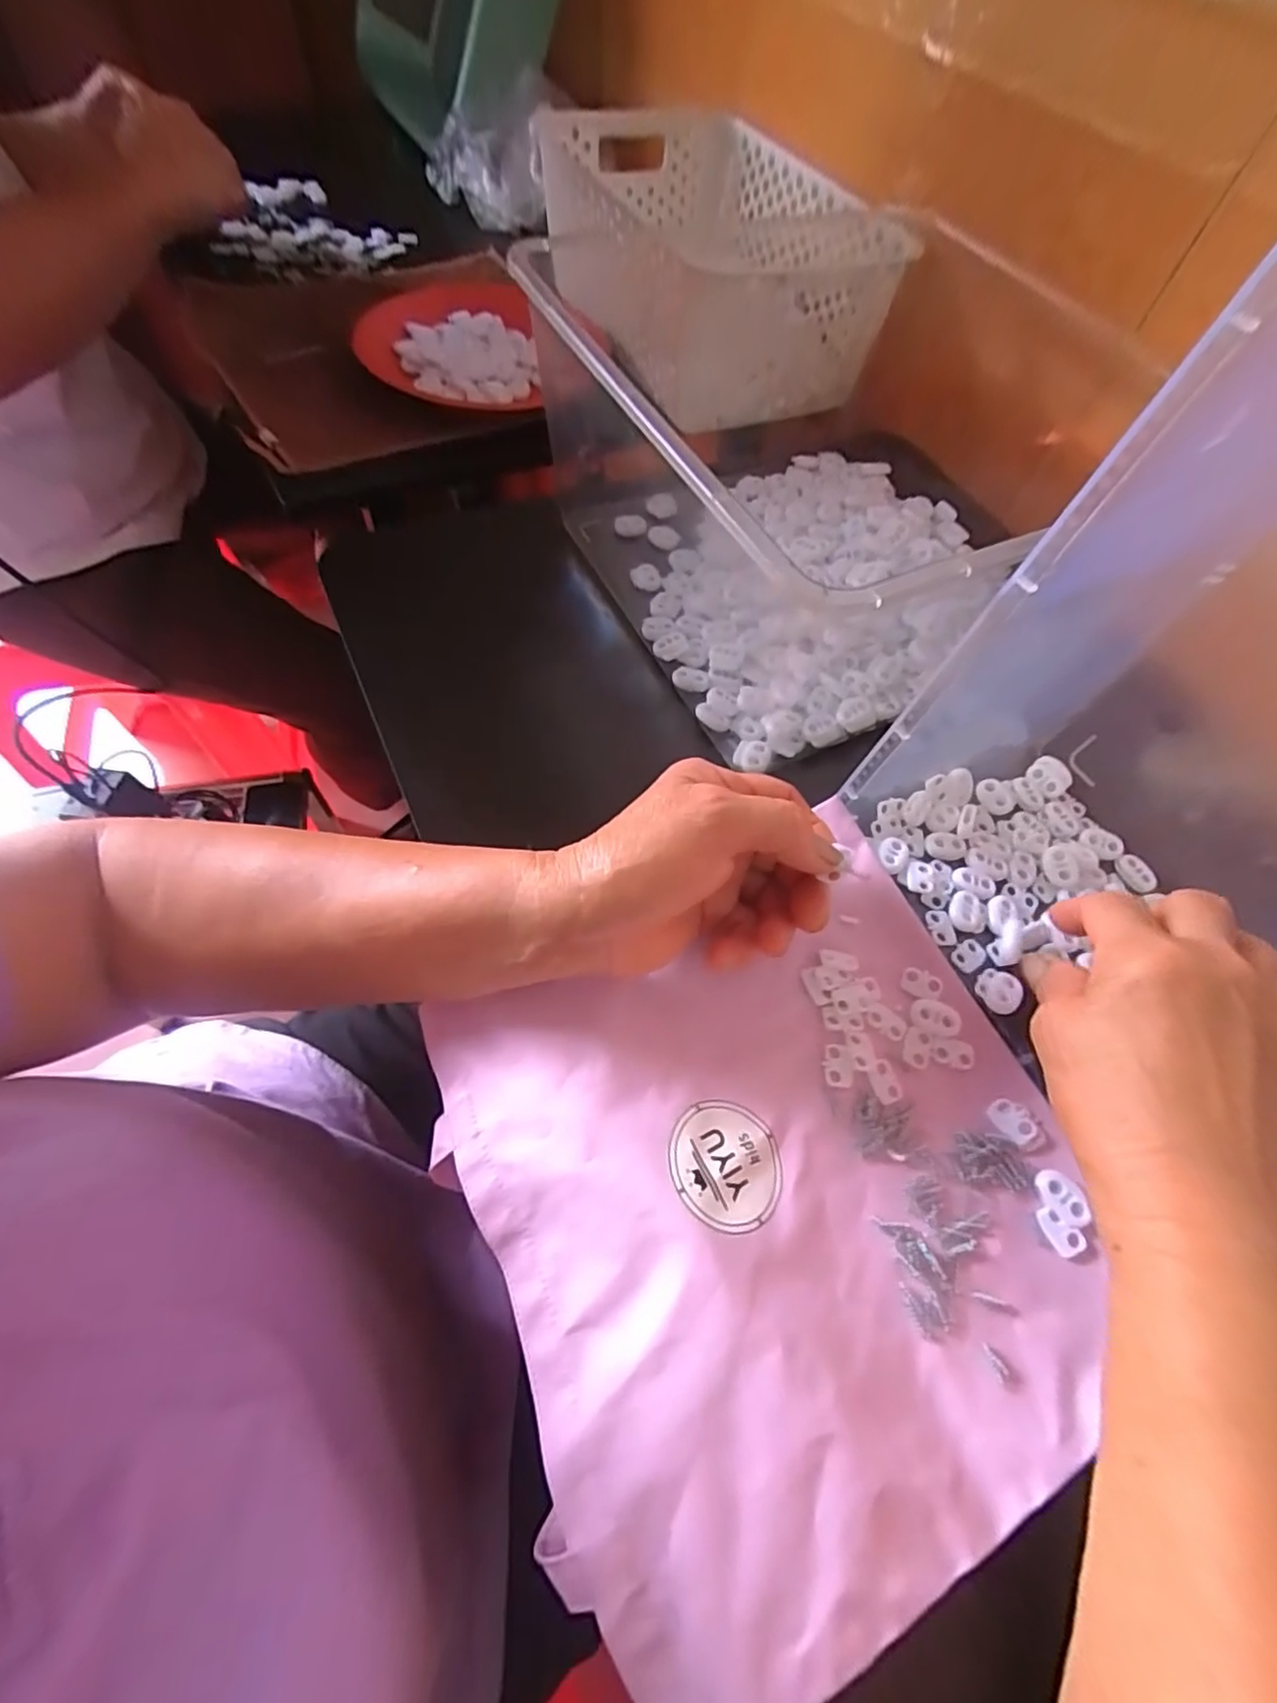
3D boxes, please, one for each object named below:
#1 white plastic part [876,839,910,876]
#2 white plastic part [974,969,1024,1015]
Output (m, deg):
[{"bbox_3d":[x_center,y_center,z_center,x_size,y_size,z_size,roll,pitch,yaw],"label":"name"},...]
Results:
[{"bbox_3d":[0.130,0.002,0.324,0.015,0.005,0.021,32,63,11],"label":"white plastic part"},{"bbox_3d":[0.168,0.065,0.294,0.020,0.006,0.020,3,61,-5],"label":"white plastic part"}]

